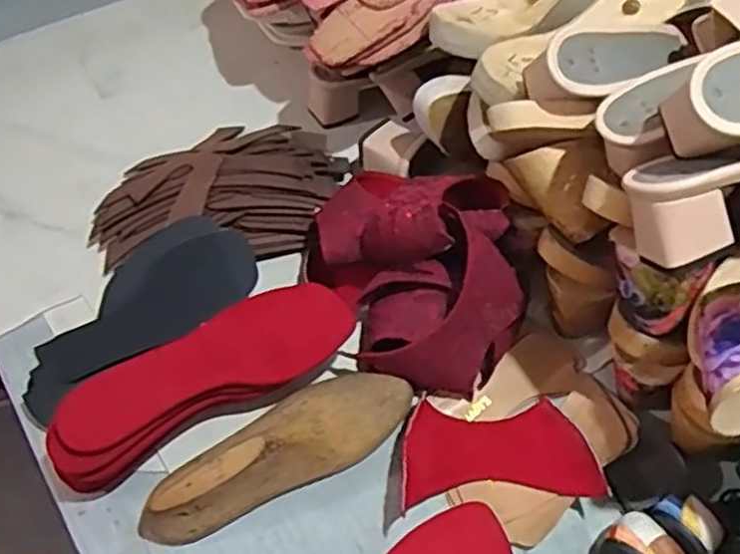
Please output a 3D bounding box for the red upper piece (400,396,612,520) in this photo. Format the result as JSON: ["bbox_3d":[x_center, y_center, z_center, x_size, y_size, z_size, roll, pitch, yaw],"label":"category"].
[{"bbox_3d":[0.108,0.147,0.625,0.161,0.031,0.089,0,57,0],"label":"red upper piece"}]

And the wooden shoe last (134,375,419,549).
[{"bbox_3d":[-0.078,0.136,0.603,0.238,0.075,0.072,-26,61,-16],"label":"wooden shoe last"}]

